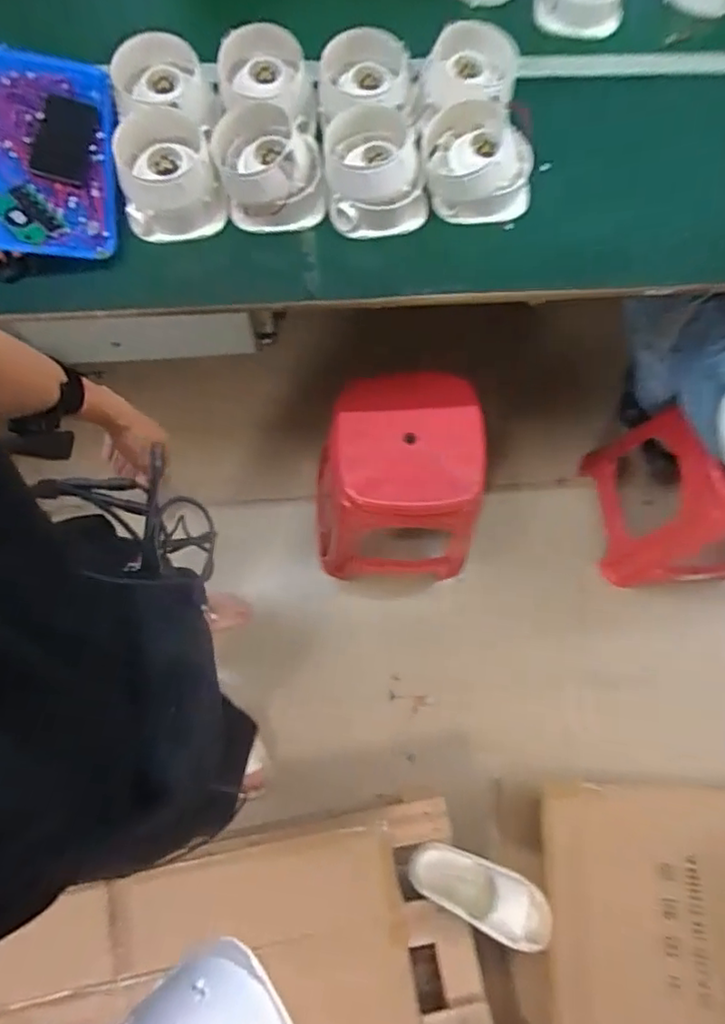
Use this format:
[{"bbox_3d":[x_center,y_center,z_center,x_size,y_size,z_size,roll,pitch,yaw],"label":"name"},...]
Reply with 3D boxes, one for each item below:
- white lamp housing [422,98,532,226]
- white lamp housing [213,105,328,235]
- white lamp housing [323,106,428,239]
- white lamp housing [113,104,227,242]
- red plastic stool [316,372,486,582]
[{"bbox_3d":[0.163,-0.497,0.857,0.144,0.089,0.131,2,73,-1],"label":"white lamp housing"},{"bbox_3d":[-0.131,-0.479,0.838,0.148,0.083,0.149,-5,74,-3],"label":"white lamp housing"},{"bbox_3d":[0.017,-0.474,0.844,0.134,0.099,0.130,-4,73,-3],"label":"white lamp housing"},{"bbox_3d":[-0.262,-0.461,0.834,0.133,0.093,0.148,-8,74,-4],"label":"white lamp housing"},{"bbox_3d":[0.058,-0.042,1.297,0.323,0.469,0.295,1,73,-2],"label":"red plastic stool"}]

